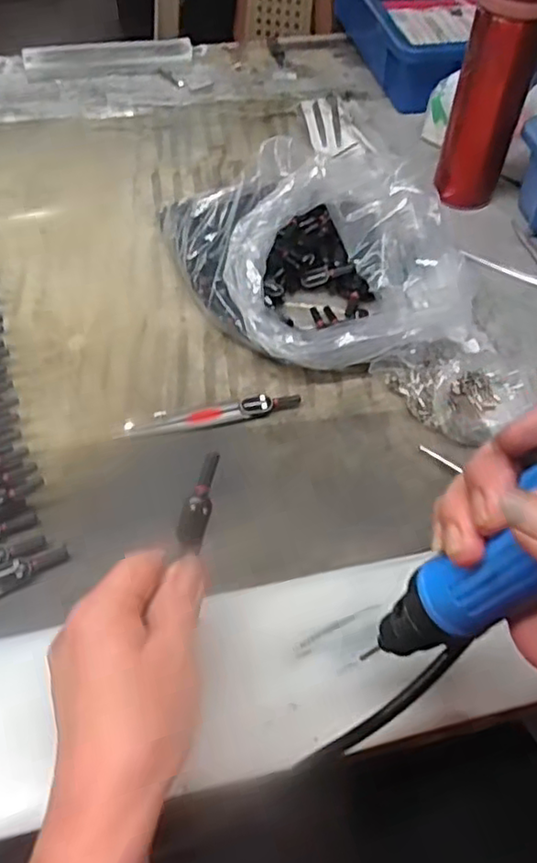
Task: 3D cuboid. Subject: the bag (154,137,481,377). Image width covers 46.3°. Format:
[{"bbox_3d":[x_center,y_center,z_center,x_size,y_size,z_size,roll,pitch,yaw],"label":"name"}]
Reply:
[{"bbox_3d":[0.053,-0.142,0.492,0.200,0.089,0.204,-27,58,-21],"label":"bag"}]

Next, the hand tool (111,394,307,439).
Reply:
[{"bbox_3d":[-0.042,-0.013,0.442,0.130,0.010,0.020,-11,54,-10],"label":"hand tool"}]

